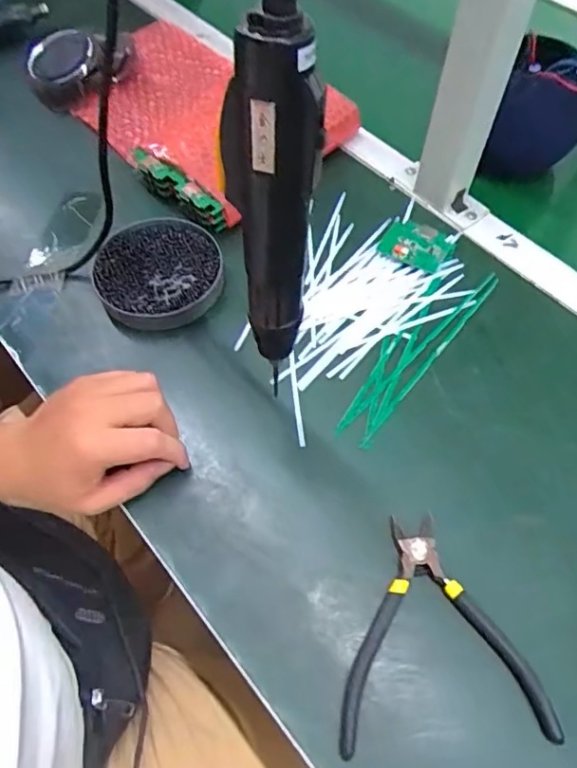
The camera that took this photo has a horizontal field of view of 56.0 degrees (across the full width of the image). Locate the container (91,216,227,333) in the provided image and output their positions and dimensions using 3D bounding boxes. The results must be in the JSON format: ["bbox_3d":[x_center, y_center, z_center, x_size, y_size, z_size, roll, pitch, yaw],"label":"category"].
[{"bbox_3d":[-0.115,-0.101,0.484,0.110,0.018,0.113,-8,61,-5],"label":"container"}]

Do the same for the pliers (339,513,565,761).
[{"bbox_3d":[0.092,0.153,0.349,0.126,0.012,0.135,-2,60,-1],"label":"pliers"}]

